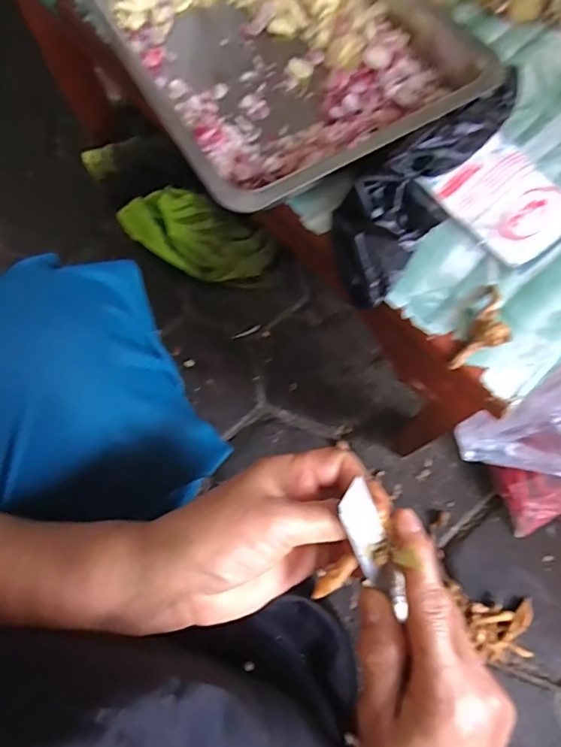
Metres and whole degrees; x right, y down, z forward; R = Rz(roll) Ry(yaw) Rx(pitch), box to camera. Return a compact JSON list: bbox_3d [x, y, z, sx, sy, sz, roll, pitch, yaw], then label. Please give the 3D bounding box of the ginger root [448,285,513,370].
[{"bbox_3d":[0.159,-0.034,0.365,0.029,0.018,0.075,26,74,10],"label":"ginger root"}]

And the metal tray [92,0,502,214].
[{"bbox_3d":[0.012,-0.305,0.432,0.280,0.044,0.321,-26,72,-6],"label":"metal tray"}]

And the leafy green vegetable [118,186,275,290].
[{"bbox_3d":[-0.133,-0.213,0.760,0.244,0.103,0.105,34,76,12],"label":"leafy green vegetable"}]

